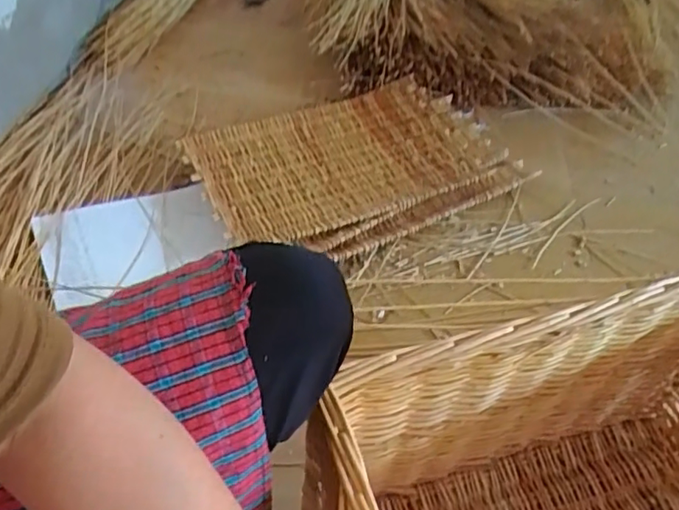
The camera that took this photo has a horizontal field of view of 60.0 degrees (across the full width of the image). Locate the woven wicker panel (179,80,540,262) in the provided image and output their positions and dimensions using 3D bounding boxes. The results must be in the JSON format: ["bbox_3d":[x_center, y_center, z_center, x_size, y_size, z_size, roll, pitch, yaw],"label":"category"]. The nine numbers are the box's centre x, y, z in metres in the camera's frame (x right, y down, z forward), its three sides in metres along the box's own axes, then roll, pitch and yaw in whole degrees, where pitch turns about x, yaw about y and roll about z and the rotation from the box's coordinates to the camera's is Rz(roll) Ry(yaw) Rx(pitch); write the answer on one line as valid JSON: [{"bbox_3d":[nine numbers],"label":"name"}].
[{"bbox_3d":[0.047,-0.189,1.205,0.633,0.061,0.375,-19,71,-21],"label":"woven wicker panel"}]

